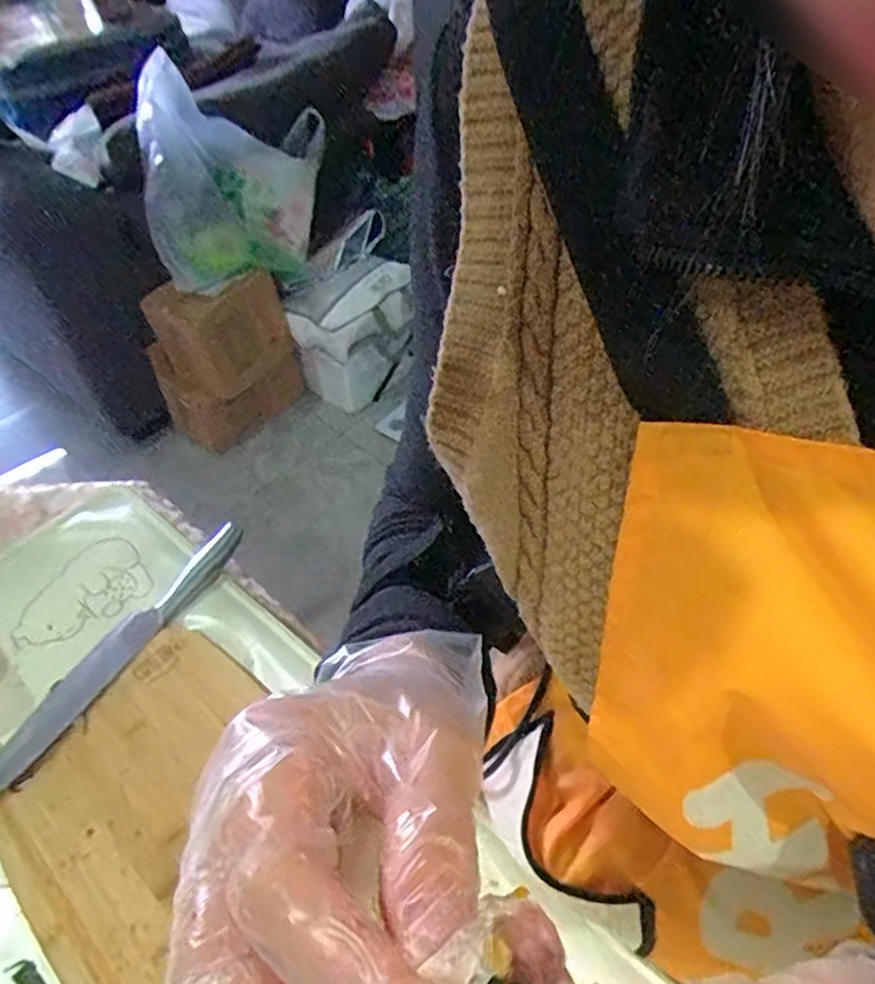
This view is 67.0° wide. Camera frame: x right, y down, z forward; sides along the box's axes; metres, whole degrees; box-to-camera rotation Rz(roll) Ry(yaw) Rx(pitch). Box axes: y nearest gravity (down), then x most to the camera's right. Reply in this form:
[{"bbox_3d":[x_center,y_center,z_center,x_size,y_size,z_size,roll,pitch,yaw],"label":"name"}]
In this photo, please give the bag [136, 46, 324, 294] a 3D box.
[{"bbox_3d":[-0.490,-0.768,1.610,0.271,0.445,0.591,4,49,6],"label":"bag"}]

